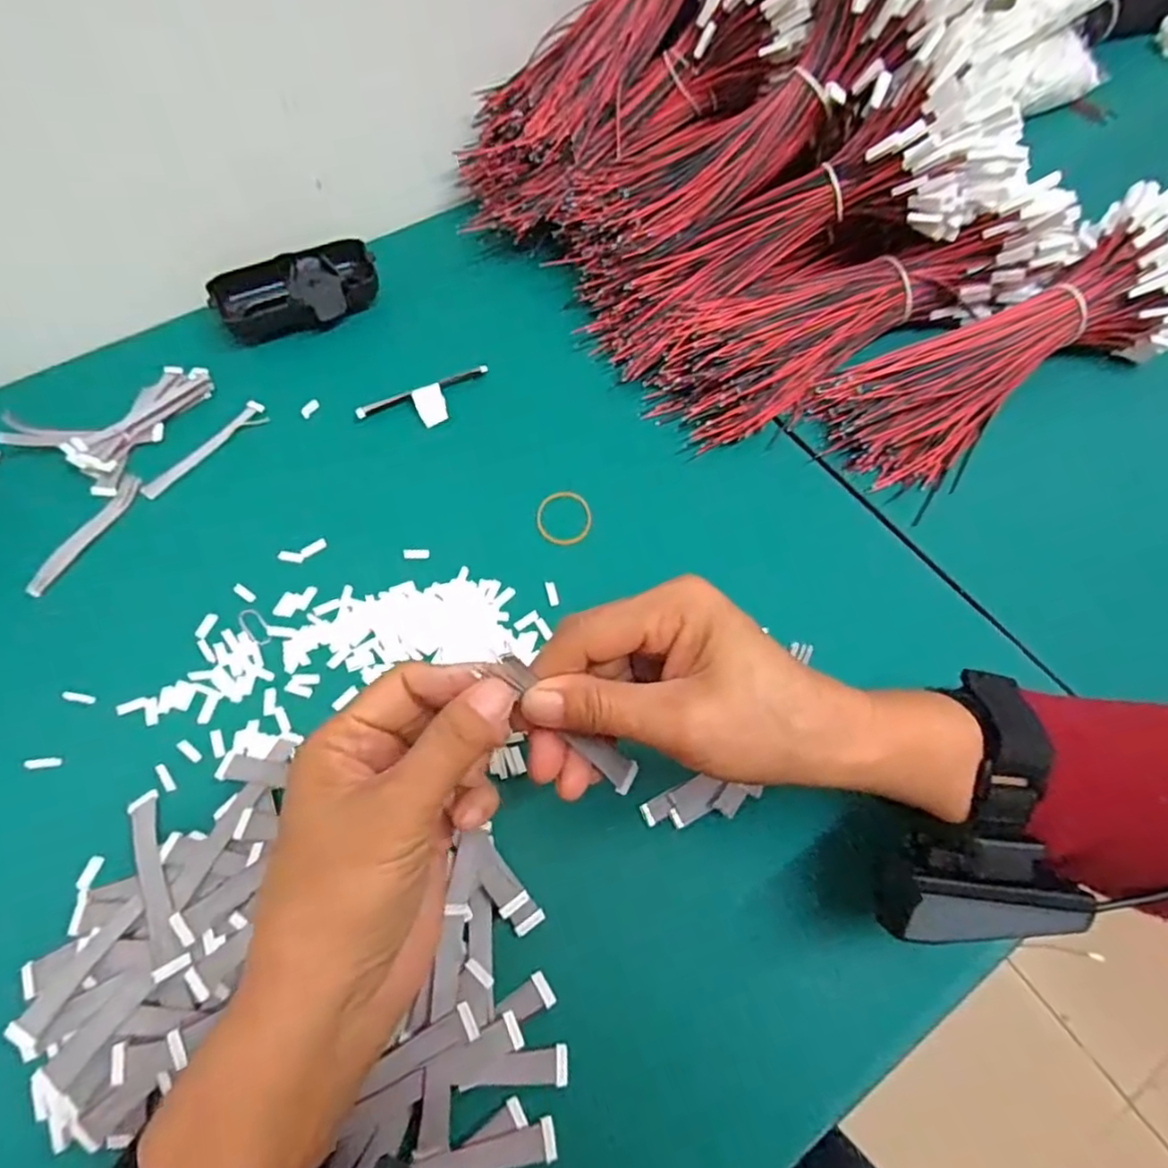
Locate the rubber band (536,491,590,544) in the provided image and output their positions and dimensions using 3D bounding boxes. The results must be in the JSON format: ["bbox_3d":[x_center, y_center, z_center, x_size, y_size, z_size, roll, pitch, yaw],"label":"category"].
[{"bbox_3d":[-0.011,-0.039,0.397,0.033,0.005,0.035,1,68,-3],"label":"rubber band"}]

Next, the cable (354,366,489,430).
[{"bbox_3d":[-0.100,-0.117,0.432,0.087,0.007,0.030,-22,64,-12],"label":"cable"}]

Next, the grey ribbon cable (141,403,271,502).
[{"bbox_3d":[-0.237,-0.084,0.420,0.018,0.004,0.088,37,68,17],"label":"grey ribbon cable"}]

